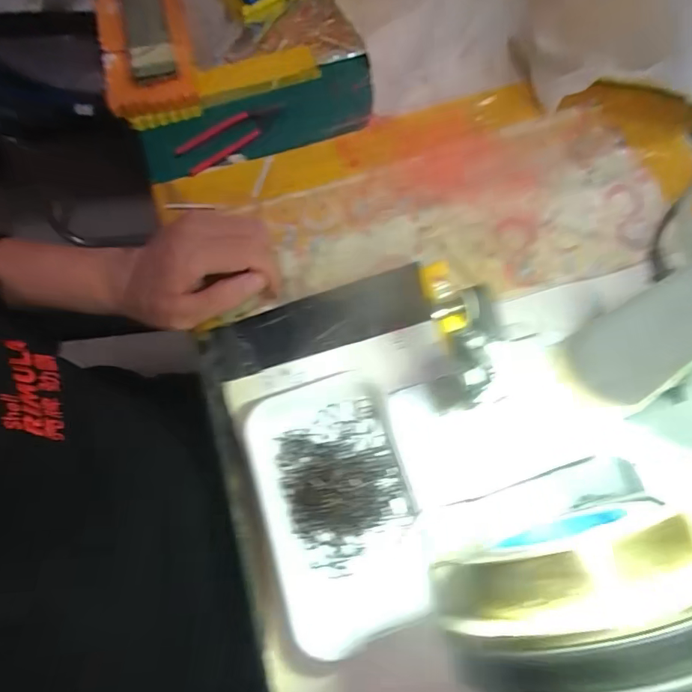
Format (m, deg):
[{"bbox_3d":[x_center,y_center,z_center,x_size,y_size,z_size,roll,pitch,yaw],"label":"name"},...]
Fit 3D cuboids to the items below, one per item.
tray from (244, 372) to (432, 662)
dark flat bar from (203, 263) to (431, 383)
[{"bbox_3d":[-0.006,0.106,0.322,0.105,0.028,0.169,-17,71,-4],"label":"tray"},{"bbox_3d":[-0.025,-0.018,0.384,0.182,0.014,0.054,-16,71,-3],"label":"dark flat bar"}]

